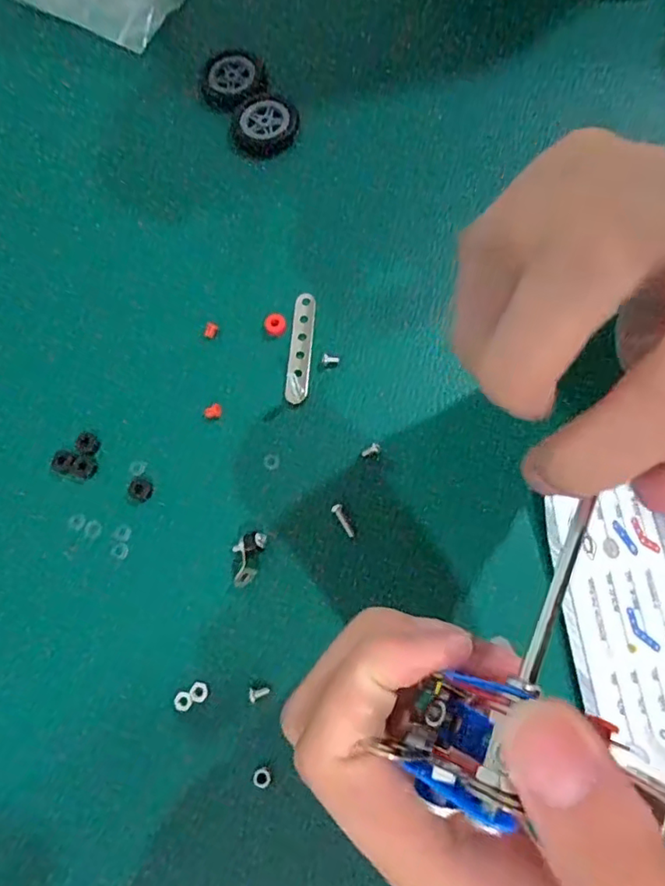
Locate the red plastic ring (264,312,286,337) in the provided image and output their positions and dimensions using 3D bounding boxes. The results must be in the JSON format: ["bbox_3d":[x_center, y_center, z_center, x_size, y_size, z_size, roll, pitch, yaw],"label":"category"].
[{"bbox_3d":[-0.028,-0.058,0.271,0.010,0.005,0.009,5,73,4],"label":"red plastic ring"}]

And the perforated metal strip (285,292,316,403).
[{"bbox_3d":[-0.015,-0.047,0.267,0.011,0.004,0.058,3,72,3],"label":"perforated metal strip"}]

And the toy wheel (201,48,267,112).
[{"bbox_3d":[-0.060,-0.213,0.324,0.037,0.011,0.037,-1,72,2],"label":"toy wheel"}]

